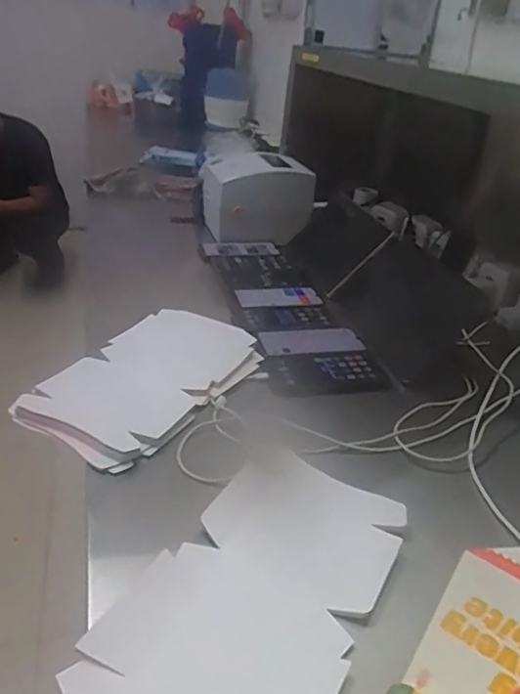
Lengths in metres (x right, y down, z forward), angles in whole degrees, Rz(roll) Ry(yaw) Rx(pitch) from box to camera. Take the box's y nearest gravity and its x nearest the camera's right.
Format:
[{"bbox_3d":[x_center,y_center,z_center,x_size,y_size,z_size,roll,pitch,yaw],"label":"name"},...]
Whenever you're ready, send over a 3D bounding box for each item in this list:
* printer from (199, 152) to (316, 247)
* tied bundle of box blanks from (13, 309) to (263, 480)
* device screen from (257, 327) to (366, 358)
[{"bbox_3d":[-0.009,-0.343,1.253,0.223,0.173,0.161,-1,30,-14],"label":"printer"},{"bbox_3d":[-0.140,0.037,0.733,0.180,0.022,0.326,19,32,21],"label":"tied bundle of box blanks"},{"bbox_3d":[0.084,-0.010,0.868,0.169,0.007,0.077,-1,30,-13],"label":"device screen"}]

